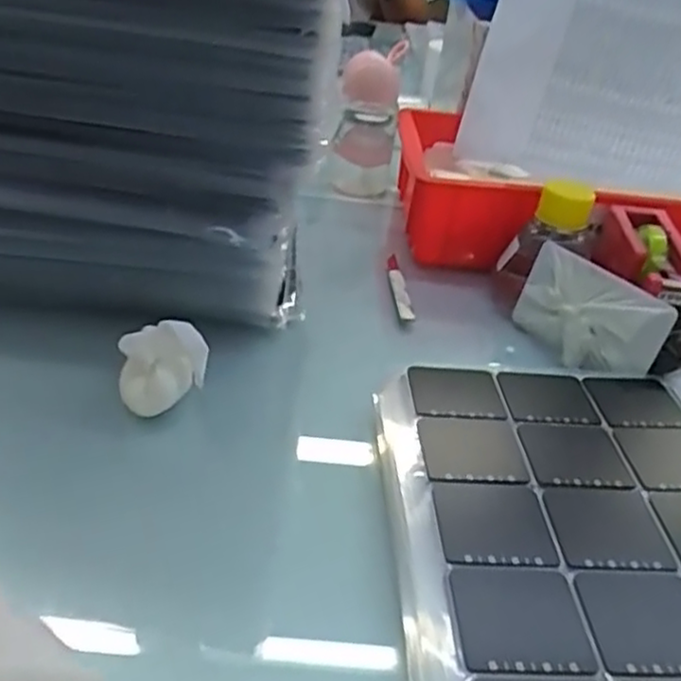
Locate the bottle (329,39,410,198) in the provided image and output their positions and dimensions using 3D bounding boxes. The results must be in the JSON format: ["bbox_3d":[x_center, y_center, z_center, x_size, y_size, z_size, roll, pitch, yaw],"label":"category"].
[{"bbox_3d":[0.027,-0.228,0.736,0.065,0.141,0.064,10,34,2],"label":"bottle"}]

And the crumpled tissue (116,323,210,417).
[{"bbox_3d":[-0.108,0.017,0.427,0.050,0.048,0.030,-2,35,-14],"label":"crumpled tissue"}]

